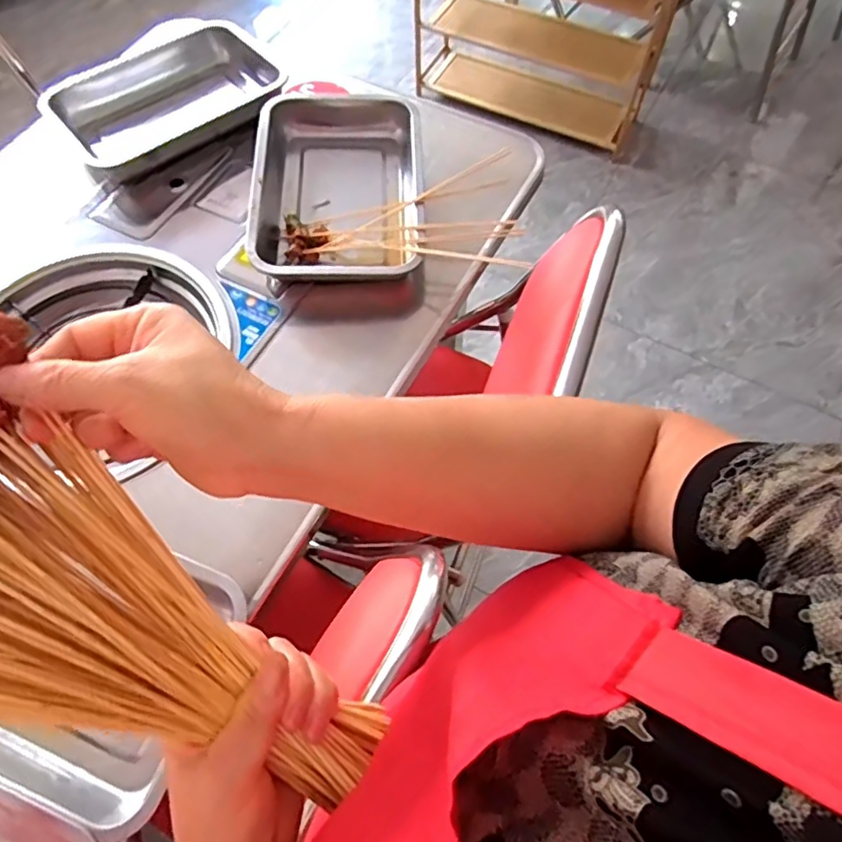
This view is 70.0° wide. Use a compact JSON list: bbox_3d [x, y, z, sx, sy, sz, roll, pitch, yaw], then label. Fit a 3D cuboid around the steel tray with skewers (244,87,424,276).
[{"bbox_3d":[-0.111,-0.320,0.818,0.216,0.060,0.304,-3,63,-1],"label":"steel tray with skewers"}]

